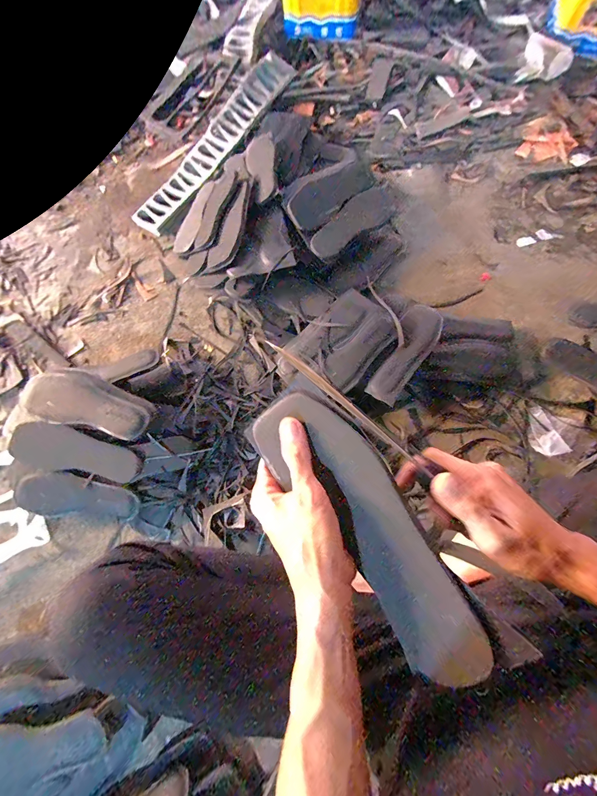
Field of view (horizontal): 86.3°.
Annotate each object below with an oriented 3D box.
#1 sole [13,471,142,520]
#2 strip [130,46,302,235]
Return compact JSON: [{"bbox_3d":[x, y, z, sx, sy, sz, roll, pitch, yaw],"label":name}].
[{"bbox_3d":[-0.438,0.189,0.628,0.240,0.017,0.090,0,100,1],"label":"sole"},{"bbox_3d":[-0.243,-0.735,0.915,0.117,0.032,0.640,37,84,2],"label":"strip"}]

